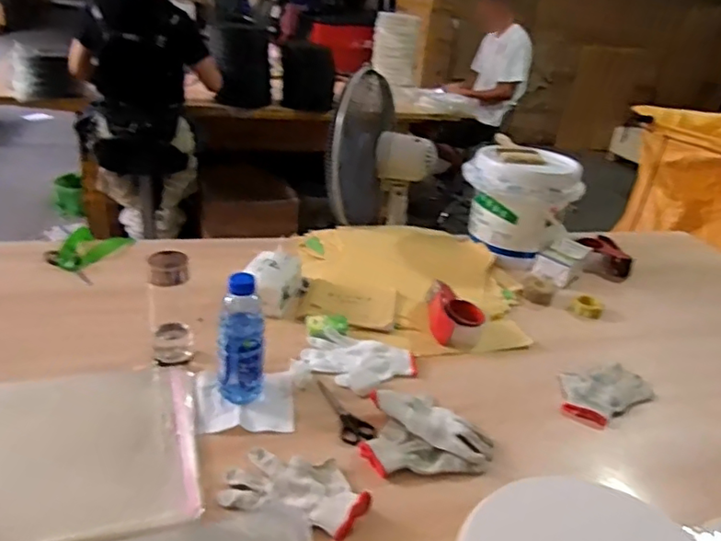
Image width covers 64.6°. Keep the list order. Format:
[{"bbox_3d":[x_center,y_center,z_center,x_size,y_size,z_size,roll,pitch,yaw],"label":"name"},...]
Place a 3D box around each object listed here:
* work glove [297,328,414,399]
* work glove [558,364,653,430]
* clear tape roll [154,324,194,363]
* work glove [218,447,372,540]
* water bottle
[{"bbox_3d":[-0.006,0.159,0.984,0.193,0.022,0.138,13,29,9],"label":"work glove"},{"bbox_3d":[0.420,0.213,1.009,0.196,0.028,0.121,-14,35,-34],"label":"work glove"},{"bbox_3d":[-0.313,0.116,0.954,0.063,0.050,0.061,1,29,-12],"label":"clear tape roll"},{"bbox_3d":[-0.080,0.278,0.733,0.181,0.032,0.099,13,29,9],"label":"work glove"},{"bbox_3d":[-0.179,0.104,0.859,0.067,0.193,0.064,3,29,-9],"label":"water bottle"}]

